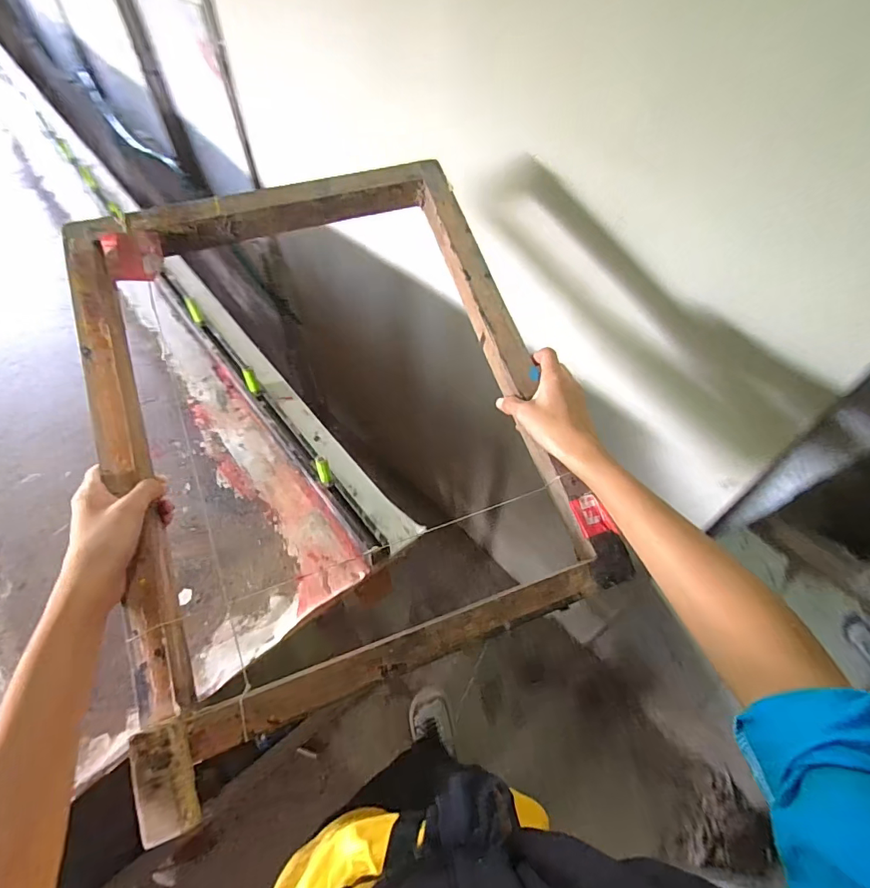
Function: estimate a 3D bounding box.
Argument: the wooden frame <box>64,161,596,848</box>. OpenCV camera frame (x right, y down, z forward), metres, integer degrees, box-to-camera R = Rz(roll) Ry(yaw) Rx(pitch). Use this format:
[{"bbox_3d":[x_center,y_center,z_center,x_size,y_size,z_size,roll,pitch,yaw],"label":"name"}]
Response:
[{"bbox_3d":[-0.098,-0.036,0.441,0.398,0.042,0.547,-17,73,-13],"label":"wooden frame"}]

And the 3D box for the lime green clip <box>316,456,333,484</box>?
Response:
[{"bbox_3d":[-0.128,0.032,0.536,0.014,0.041,0.015,-15,55,-12],"label":"lime green clip"}]

